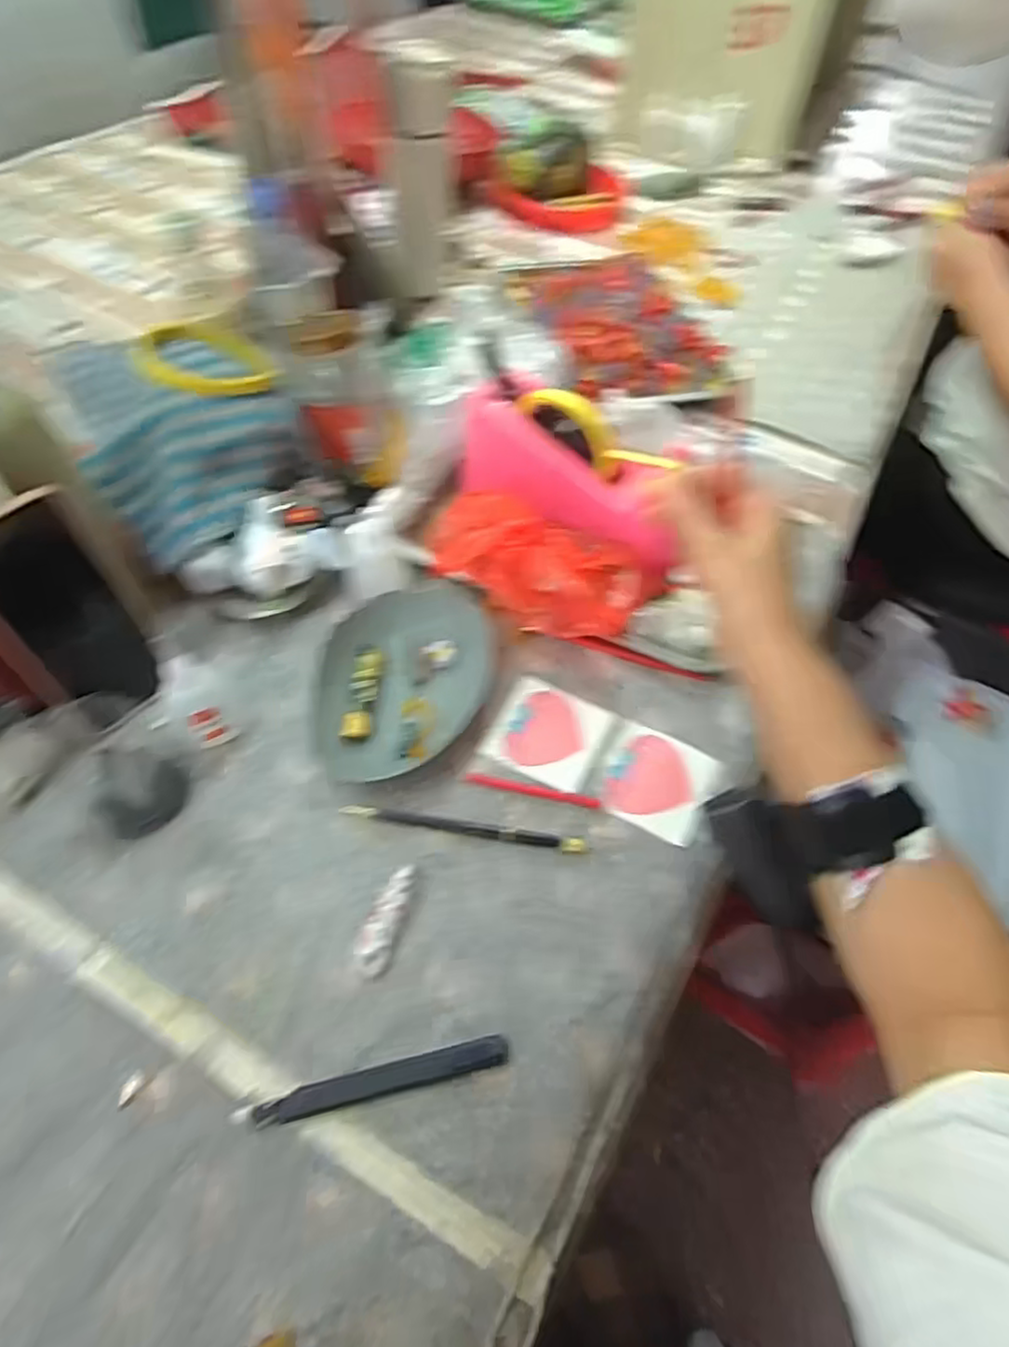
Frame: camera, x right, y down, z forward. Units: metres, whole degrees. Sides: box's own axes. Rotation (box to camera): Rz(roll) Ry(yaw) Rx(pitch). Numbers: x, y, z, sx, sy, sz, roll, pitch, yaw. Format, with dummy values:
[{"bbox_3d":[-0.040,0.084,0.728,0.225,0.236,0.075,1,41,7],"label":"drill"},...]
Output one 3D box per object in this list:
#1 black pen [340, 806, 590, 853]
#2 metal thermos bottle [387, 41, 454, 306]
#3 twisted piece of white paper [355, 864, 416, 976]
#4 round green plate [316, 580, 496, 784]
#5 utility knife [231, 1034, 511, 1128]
[{"bbox_3d":[-0.026,0.101,0.464,0.162,0.010,0.011,10,56,3],"label":"black pen"},{"bbox_3d":[-0.089,-0.545,0.767,0.060,0.215,0.068,2,56,-3],"label":"metal thermos bottle"},{"bbox_3d":[-0.074,0.150,0.431,0.023,0.010,0.065,16,56,7],"label":"twisted piece of white paper"},{"bbox_3d":[-0.070,0.002,0.515,0.131,0.031,0.141,2,56,-3],"label":"round green plate"},{"bbox_3d":[-0.070,0.225,0.384,0.146,0.012,0.016,-10,57,-10],"label":"utility knife"}]

